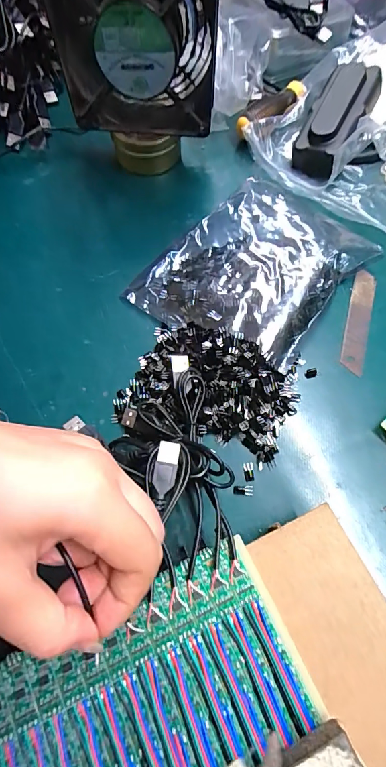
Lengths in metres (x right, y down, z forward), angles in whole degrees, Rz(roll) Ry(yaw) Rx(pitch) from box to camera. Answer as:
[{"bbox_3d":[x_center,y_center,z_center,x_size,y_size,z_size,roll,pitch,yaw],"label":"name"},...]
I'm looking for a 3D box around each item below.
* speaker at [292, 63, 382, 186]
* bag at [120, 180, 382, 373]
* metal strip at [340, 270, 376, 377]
[{"bbox_3d":[0.130,-0.243,0.347,0.049,0.026,0.117,25,89,11],"label":"speaker"},{"bbox_3d":[0.049,-0.094,0.305,0.133,0.029,0.159,36,73,14],"label":"bag"},{"bbox_3d":[0.132,-0.051,0.301,0.018,0.004,0.091,15,70,7],"label":"metal strip"}]

